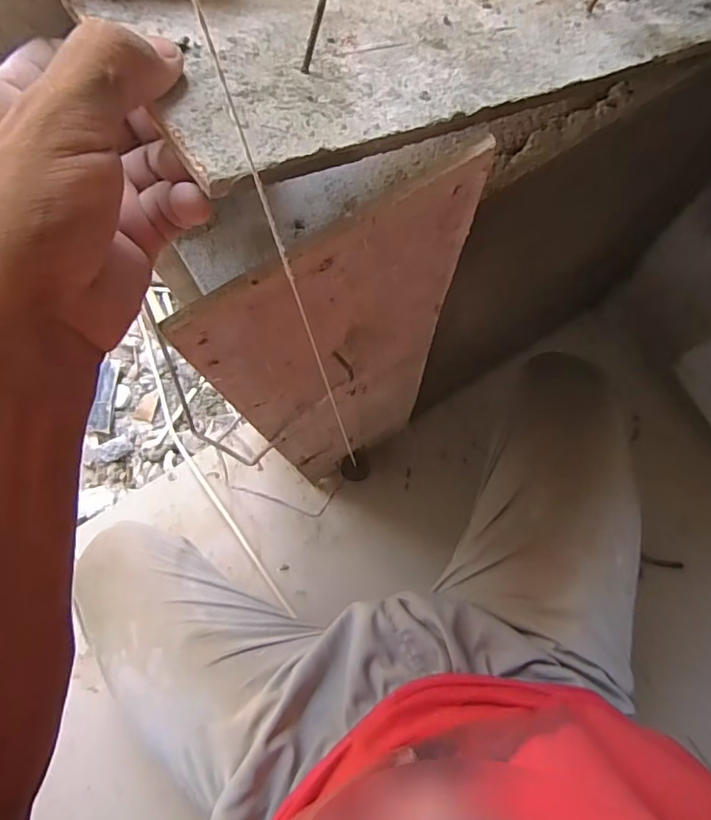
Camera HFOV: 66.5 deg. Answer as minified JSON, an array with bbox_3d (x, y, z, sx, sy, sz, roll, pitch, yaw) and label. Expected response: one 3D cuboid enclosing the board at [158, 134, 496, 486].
[{"bbox_3d":[-0.002,-0.014,0.487,0.164,0.525,0.013,-32,78,-6],"label":"board"}]

